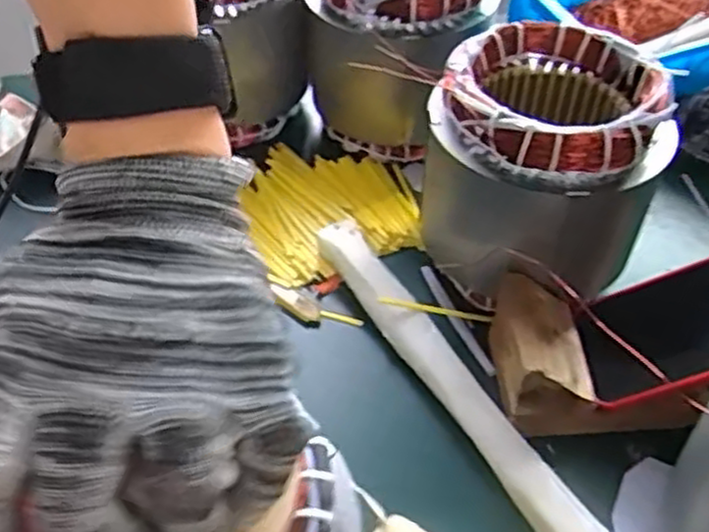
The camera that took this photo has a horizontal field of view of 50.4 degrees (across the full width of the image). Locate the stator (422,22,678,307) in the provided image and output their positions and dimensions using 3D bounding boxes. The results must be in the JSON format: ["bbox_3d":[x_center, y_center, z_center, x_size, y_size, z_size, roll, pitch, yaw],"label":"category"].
[{"bbox_3d":[0.127,-0.070,0.531,0.145,0.148,0.145,12,47,11],"label":"stator"}]

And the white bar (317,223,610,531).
[{"bbox_3d":[0.060,0.074,0.499,0.030,0.032,0.299,-23,50,-20],"label":"white bar"}]

